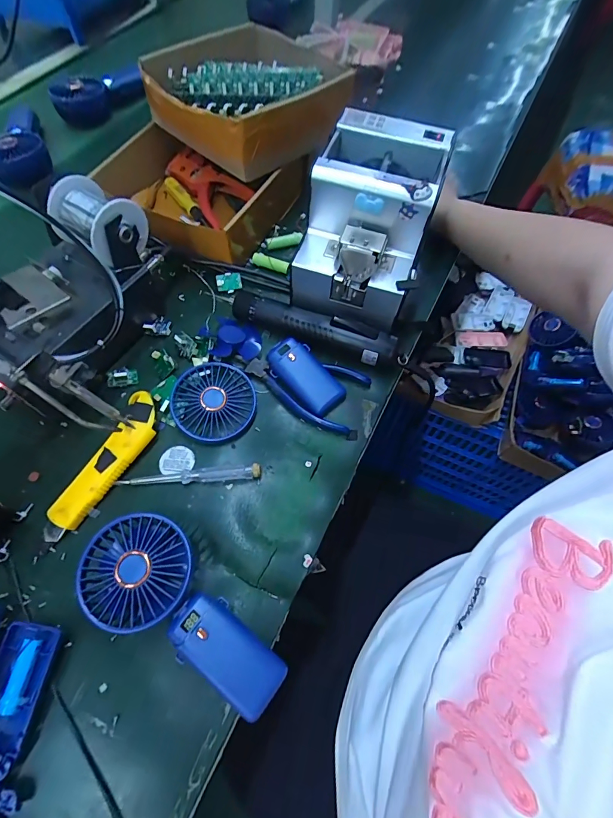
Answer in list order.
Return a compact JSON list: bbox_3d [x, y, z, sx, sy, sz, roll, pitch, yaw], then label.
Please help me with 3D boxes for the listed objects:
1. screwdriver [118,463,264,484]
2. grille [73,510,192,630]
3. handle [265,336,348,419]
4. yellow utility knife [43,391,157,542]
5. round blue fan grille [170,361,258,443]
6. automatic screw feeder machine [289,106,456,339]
[{"bbox_3d":[-0.112,0.066,0.374,0.133,0.010,0.014,-4,63,-3],"label":"screwdriver"},{"bbox_3d":[-0.137,0.134,0.319,0.084,0.039,0.083,0,63,-1],"label":"grille"},{"bbox_3d":[-0.002,-0.038,0.421,0.046,0.021,0.093,-36,69,-17],"label":"handle"},{"bbox_3d":[-0.193,0.053,0.372,0.041,0.019,0.154,23,65,11],"label":"yellow utility knife"},{"bbox_3d":[-0.097,-0.010,0.404,0.084,0.015,0.085,16,64,6],"label":"round blue fan grille"},{"bbox_3d":[0.064,-0.197,0.415,0.124,0.119,0.187,14,64,5],"label":"automatic screw feeder machine"}]

